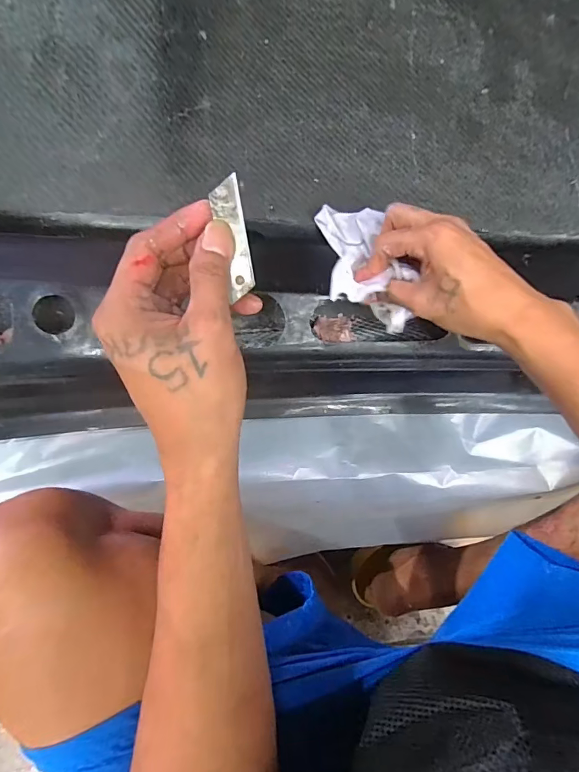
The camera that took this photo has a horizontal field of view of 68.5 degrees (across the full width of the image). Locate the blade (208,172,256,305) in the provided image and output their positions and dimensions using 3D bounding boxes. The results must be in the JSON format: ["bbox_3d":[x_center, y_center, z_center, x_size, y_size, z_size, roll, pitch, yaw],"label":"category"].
[{"bbox_3d":[-0.033,-0.087,0.251,0.016,0.004,0.066,-11,102,-6],"label":"blade"}]

